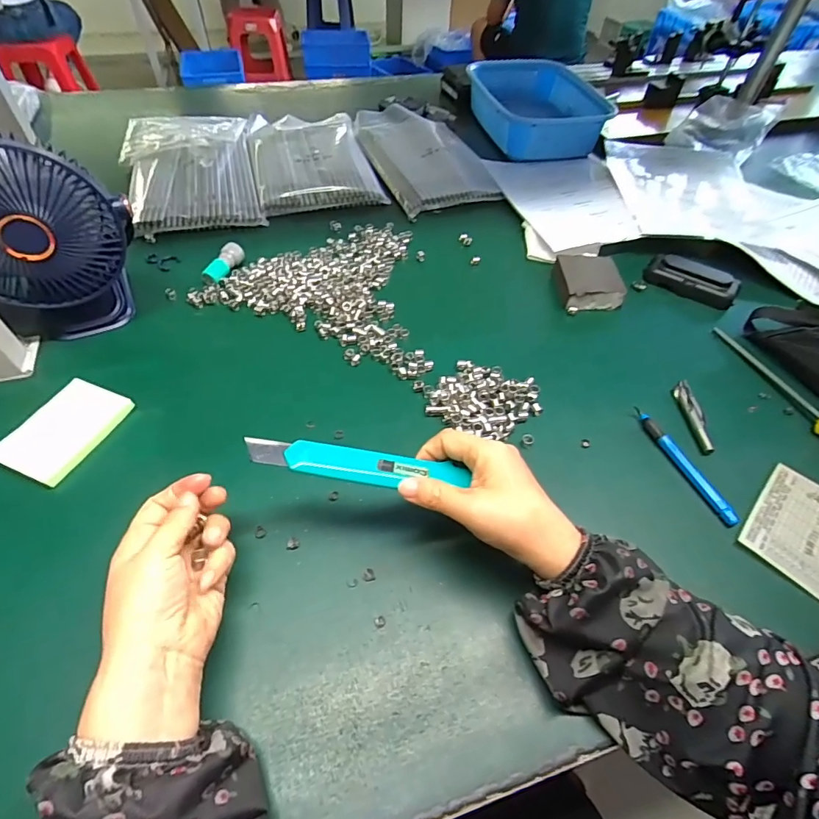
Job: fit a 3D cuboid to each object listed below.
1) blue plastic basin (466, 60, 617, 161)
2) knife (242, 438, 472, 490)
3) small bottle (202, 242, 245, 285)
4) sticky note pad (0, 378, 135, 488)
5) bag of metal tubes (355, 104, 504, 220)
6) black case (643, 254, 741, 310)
[{"bbox_3d":[0.223,-0.559,0.844,0.194,0.068,0.307,-7,52,-7],"label":"blue plastic basin"},{"bbox_3d":[-0.035,0.038,0.314,0.147,0.006,0.025,8,51,-7],"label":"knife"},{"bbox_3d":[-0.223,-0.177,0.548,0.021,0.019,0.058,20,53,13],"label":"small bottle"},{"bbox_3d":[-0.299,0.017,0.398,0.061,0.011,0.093,20,53,14],"label":"sticky note pad"},{"bbox_3d":[0.027,-0.428,0.760,0.178,0.022,0.317,-13,53,-12],"label":"bag of metal tubes"},{"bbox_3d":[0.340,-0.158,0.550,0.101,0.038,0.030,30,56,20],"label":"black case"}]

